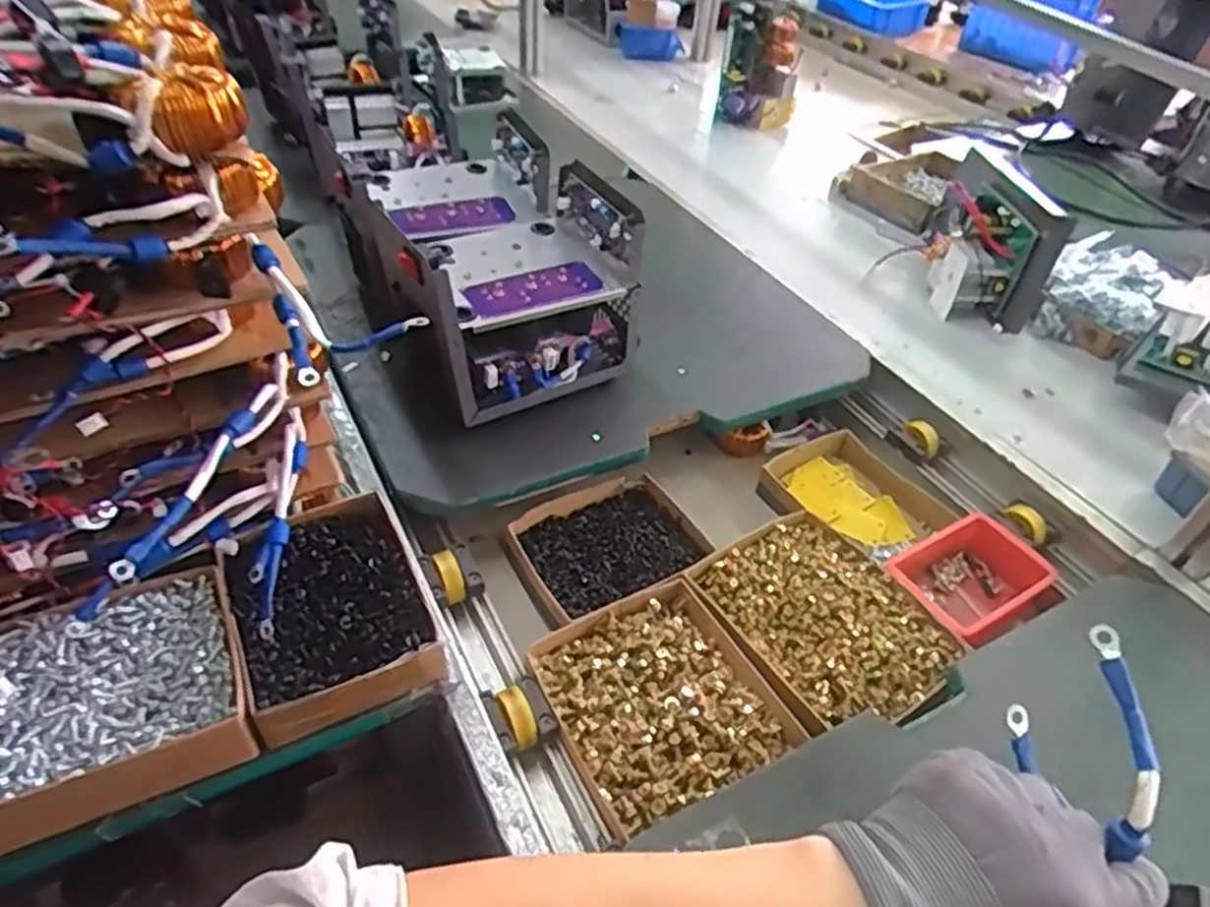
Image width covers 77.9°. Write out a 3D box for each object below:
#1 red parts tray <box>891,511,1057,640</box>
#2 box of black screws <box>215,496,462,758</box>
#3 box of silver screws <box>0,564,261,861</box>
[{"bbox_3d":[0.357,0.129,0.737,0.155,0.051,0.110,-20,48,-25],"label":"red parts tray"},{"bbox_3d":[-0.209,0.117,0.576,0.131,0.051,0.171,-18,46,-21],"label":"box of black screws"},{"bbox_3d":[-0.360,0.174,0.502,0.214,0.052,0.141,-18,46,-21],"label":"box of silver screws"}]

